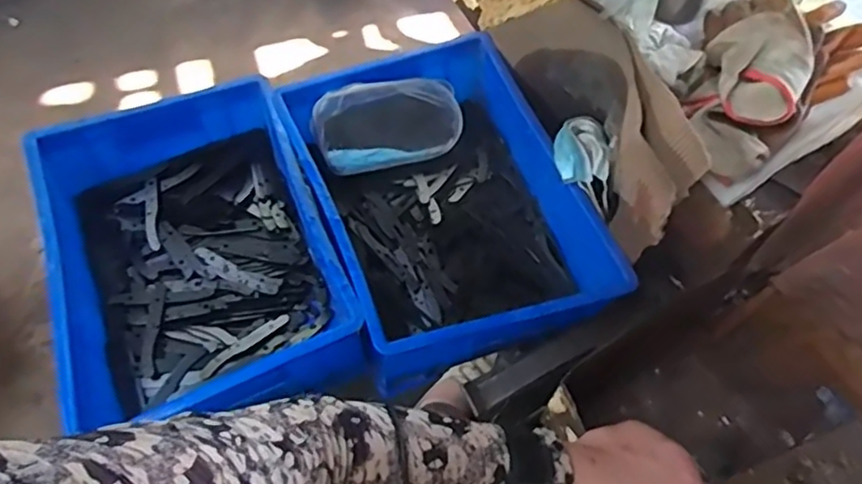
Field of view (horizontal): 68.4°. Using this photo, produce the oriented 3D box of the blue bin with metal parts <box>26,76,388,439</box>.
[{"bbox_3d":[-0.279,0.007,0.762,0.289,0.132,0.402,-20,65,-11],"label":"blue bin with metal parts"}]

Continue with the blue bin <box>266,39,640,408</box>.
[{"bbox_3d":[0.014,-0.049,0.802,0.294,0.122,0.416,-20,65,-11],"label":"blue bin"}]

